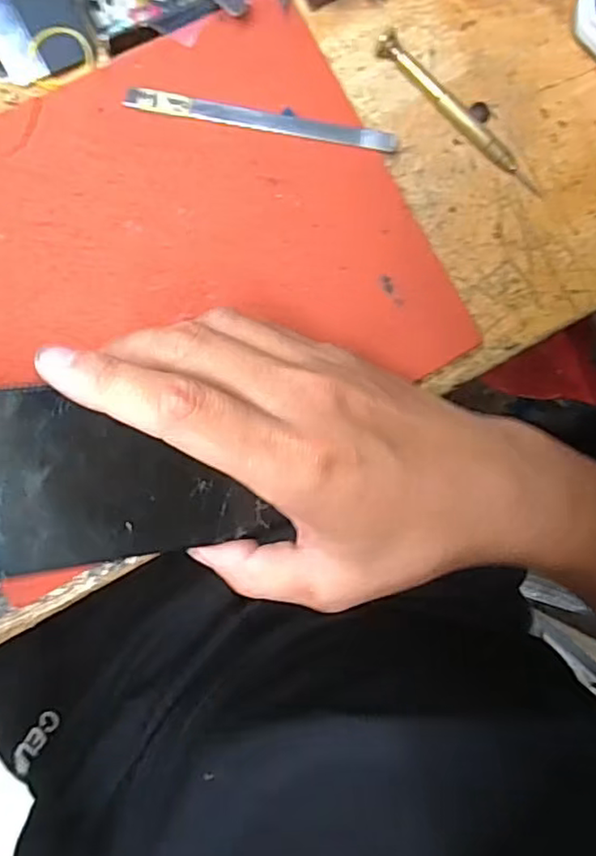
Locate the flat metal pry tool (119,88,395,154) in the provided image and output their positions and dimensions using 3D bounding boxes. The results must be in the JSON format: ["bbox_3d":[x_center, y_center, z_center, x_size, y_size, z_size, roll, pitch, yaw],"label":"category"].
[{"bbox_3d":[-0.016,-0.148,0.301,0.129,0.005,0.010,6,88,-7],"label":"flat metal pry tool"}]

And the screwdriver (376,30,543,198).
[{"bbox_3d":[0.081,-0.156,0.314,0.107,0.009,0.010,41,84,-4],"label":"screwdriver"}]

